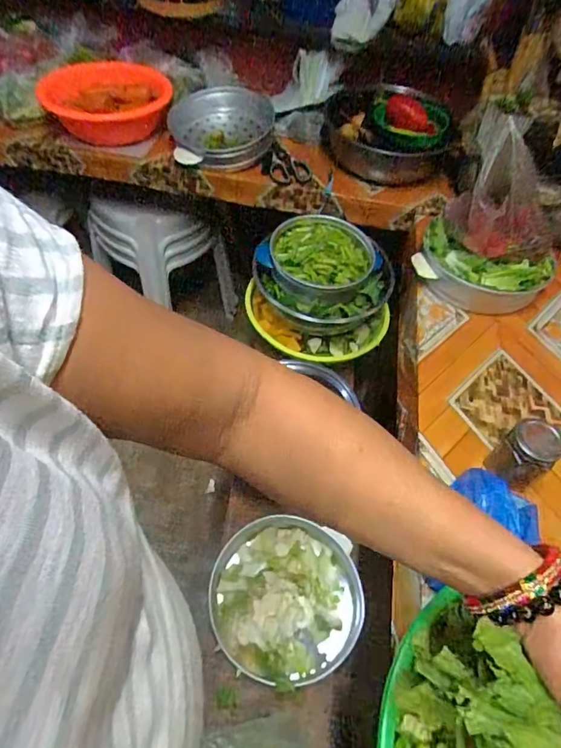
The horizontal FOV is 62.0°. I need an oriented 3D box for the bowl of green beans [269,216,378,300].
[{"bbox_3d":[0.085,-0.247,0.957,0.205,0.053,0.224,2,53,-3],"label":"bowl of green beans"}]

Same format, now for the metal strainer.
[{"bbox_3d":[-0.148,-0.559,1.061,0.251,0.094,0.221,6,53,0],"label":"metal strainer"}]

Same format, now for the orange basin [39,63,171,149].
[{"bbox_3d":[-0.396,-0.609,1.054,0.257,0.096,0.254,2,53,-3],"label":"orange basin"}]

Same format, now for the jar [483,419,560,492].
[{"bbox_3d":[0.315,0.105,0.602,0.053,0.095,0.060,-35,63,-26],"label":"jar"}]

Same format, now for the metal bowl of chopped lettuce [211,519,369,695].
[{"bbox_3d":[0.005,0.357,0.749,0.237,0.085,0.231,2,53,-3],"label":"metal bowl of chopped lettuce"}]

